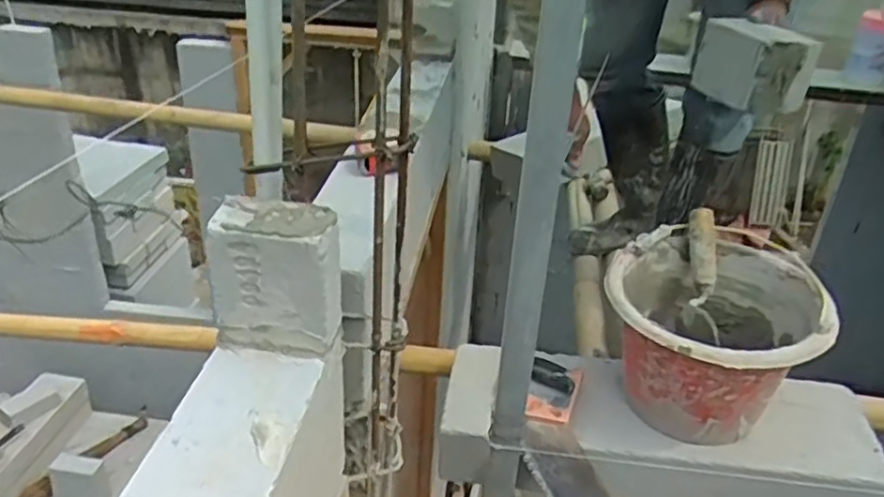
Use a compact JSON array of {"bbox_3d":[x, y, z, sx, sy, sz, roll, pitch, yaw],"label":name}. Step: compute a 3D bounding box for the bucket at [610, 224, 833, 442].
[{"bbox_3d":[0.362,0.129,0.983,0.275,0.204,0.286,10,30,12],"label":"bucket"}]

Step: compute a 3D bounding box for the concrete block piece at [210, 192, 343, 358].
[{"bbox_3d":[-0.139,0.026,0.612,0.106,0.123,0.057,9,30,10],"label":"concrete block piece"}]

